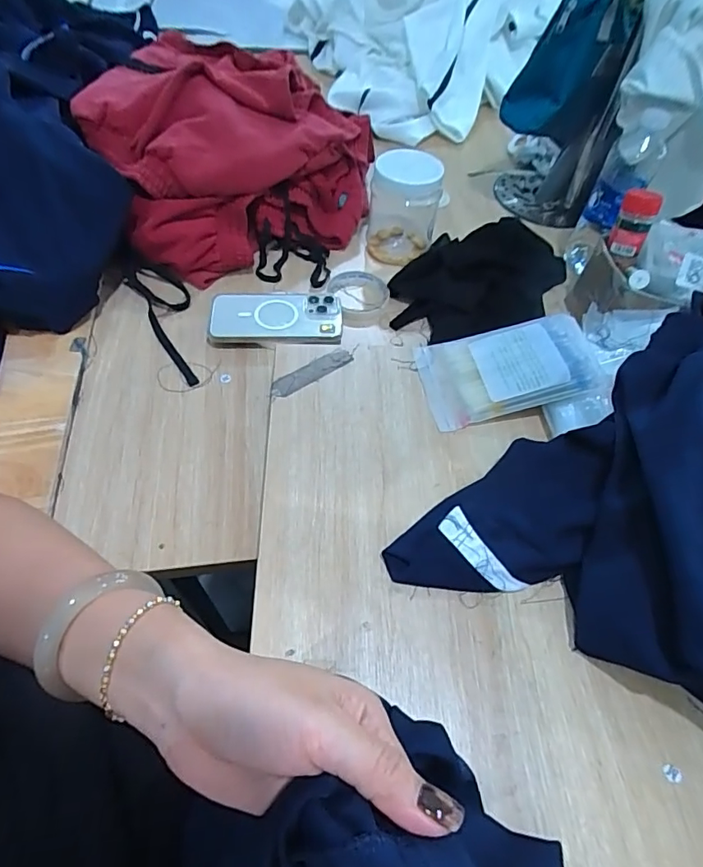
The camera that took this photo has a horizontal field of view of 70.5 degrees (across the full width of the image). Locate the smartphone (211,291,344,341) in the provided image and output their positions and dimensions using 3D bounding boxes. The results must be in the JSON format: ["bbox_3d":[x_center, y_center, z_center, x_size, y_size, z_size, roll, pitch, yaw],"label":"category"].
[{"bbox_3d":[-0.093,-0.149,0.621,0.160,0.009,0.079,0,58,-3],"label":"smartphone"}]

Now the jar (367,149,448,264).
[{"bbox_3d":[0.074,-0.324,0.707,0.095,0.122,0.101,6,53,3],"label":"jar"}]

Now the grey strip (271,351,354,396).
[{"bbox_3d":[-0.043,-0.067,0.542,0.099,0.004,0.024,-31,59,-22],"label":"grey strip"}]

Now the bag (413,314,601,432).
[{"bbox_3d":[0.165,-0.070,0.535,0.176,0.022,0.112,-17,56,8],"label":"bag"}]

